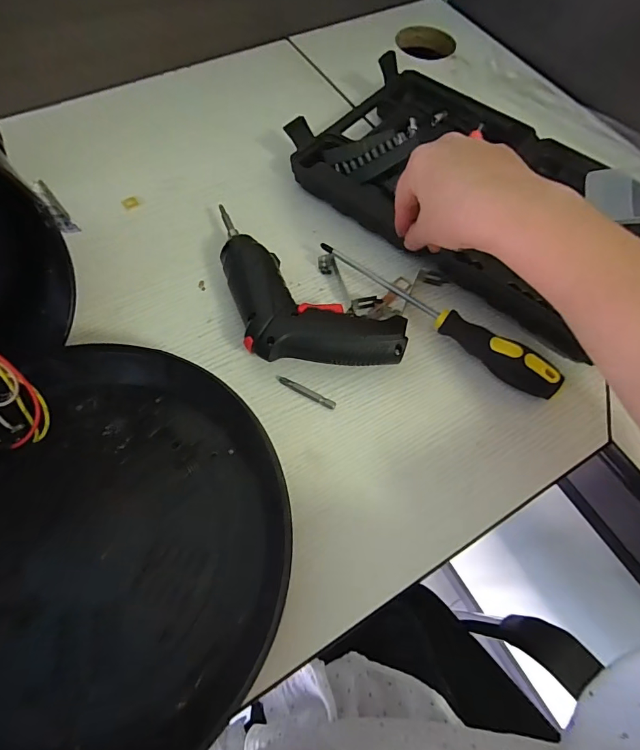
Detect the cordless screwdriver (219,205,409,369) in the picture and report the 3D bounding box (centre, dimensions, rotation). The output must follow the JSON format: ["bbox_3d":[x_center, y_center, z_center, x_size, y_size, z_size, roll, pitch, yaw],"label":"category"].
[{"bbox_3d":[-0.011,-0.073,0.350,0.121,0.043,0.161,-14,65,-9],"label":"cordless screwdriver"}]

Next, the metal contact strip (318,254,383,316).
[{"bbox_3d":[0.025,-0.083,0.372,0.029,0.016,0.062,-25,67,-14],"label":"metal contact strip"}]

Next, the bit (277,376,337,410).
[{"bbox_3d":[-0.012,0.013,0.330,0.052,0.007,0.006,26,65,10],"label":"bit"}]

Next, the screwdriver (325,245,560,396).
[{"bbox_3d":[0.095,-0.049,0.350,0.213,0.028,0.026,36,68,15],"label":"screwdriver"}]

